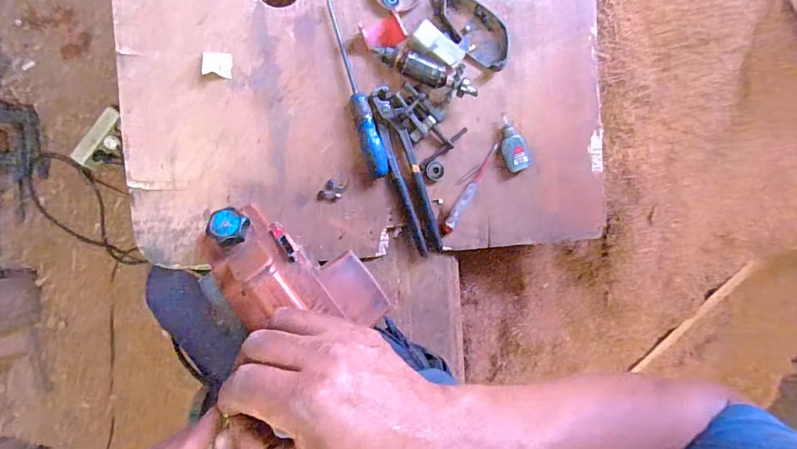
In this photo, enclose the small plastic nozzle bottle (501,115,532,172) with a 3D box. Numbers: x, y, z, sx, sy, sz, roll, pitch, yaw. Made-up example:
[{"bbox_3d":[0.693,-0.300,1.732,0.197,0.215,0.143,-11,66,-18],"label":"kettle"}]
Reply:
[{"bbox_3d":[0.155,-0.110,0.624,0.032,0.029,0.075,-20,94,-8],"label":"small plastic nozzle bottle"}]

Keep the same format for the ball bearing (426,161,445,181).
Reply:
[{"bbox_3d":[0.049,-0.071,0.597,0.025,0.006,0.024,-7,93,-9],"label":"ball bearing"}]

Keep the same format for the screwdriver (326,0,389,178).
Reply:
[{"bbox_3d":[-0.057,-0.167,0.567,0.026,0.026,0.220,-19,94,-8],"label":"screwdriver"}]

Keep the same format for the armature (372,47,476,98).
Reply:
[{"bbox_3d":[0.034,-0.195,0.580,0.133,0.038,0.034,15,89,-9],"label":"armature"}]

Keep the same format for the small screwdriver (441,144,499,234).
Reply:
[{"bbox_3d":[0.099,-0.046,0.611,0.015,0.018,0.139,36,86,-8],"label":"small screwdriver"}]

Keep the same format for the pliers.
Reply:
[{"bbox_3d":[0.010,-0.066,0.583,0.038,0.025,0.217,-19,94,-8],"label":"pliers"}]

